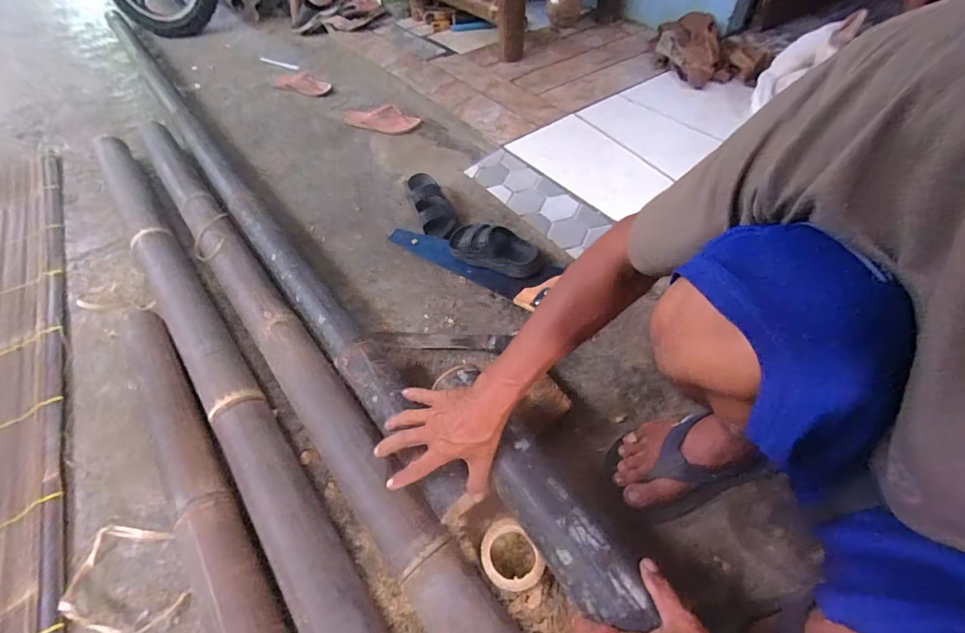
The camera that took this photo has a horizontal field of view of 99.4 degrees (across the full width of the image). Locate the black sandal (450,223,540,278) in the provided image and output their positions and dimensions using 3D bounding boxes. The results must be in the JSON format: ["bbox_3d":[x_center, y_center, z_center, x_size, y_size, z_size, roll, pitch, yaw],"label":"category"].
[{"bbox_3d":[0.024,-0.136,0.804,0.186,0.054,0.076,15,54,14],"label":"black sandal"}]

